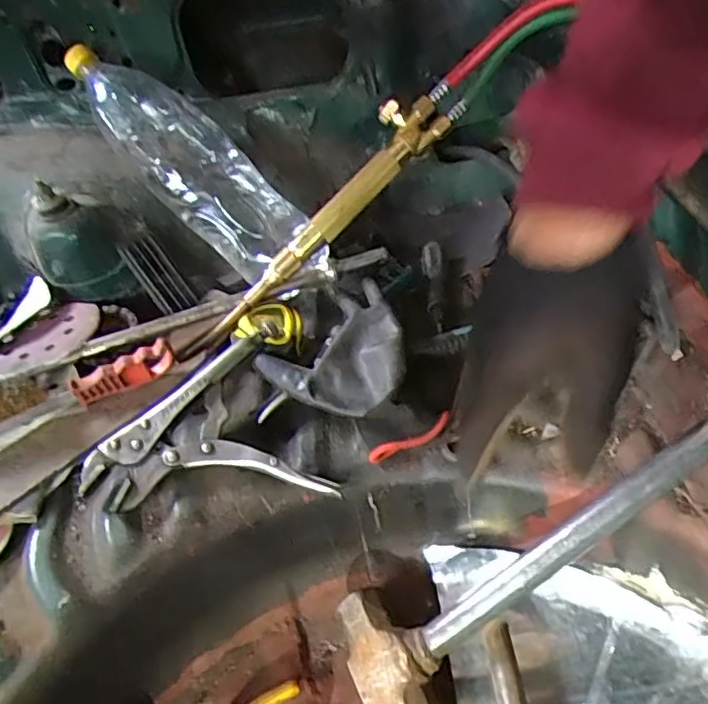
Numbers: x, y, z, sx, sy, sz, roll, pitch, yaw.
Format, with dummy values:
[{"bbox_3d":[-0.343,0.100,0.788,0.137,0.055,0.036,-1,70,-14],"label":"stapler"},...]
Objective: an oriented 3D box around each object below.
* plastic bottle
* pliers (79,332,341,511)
[{"bbox_3d":[-0.165,-0.198,0.691,0.365,0.082,0.119,46,58,9],"label":"plastic bottle"},{"bbox_3d":[-0.135,0.082,0.536,0.184,0.024,0.164,-23,64,-9],"label":"pliers"}]

